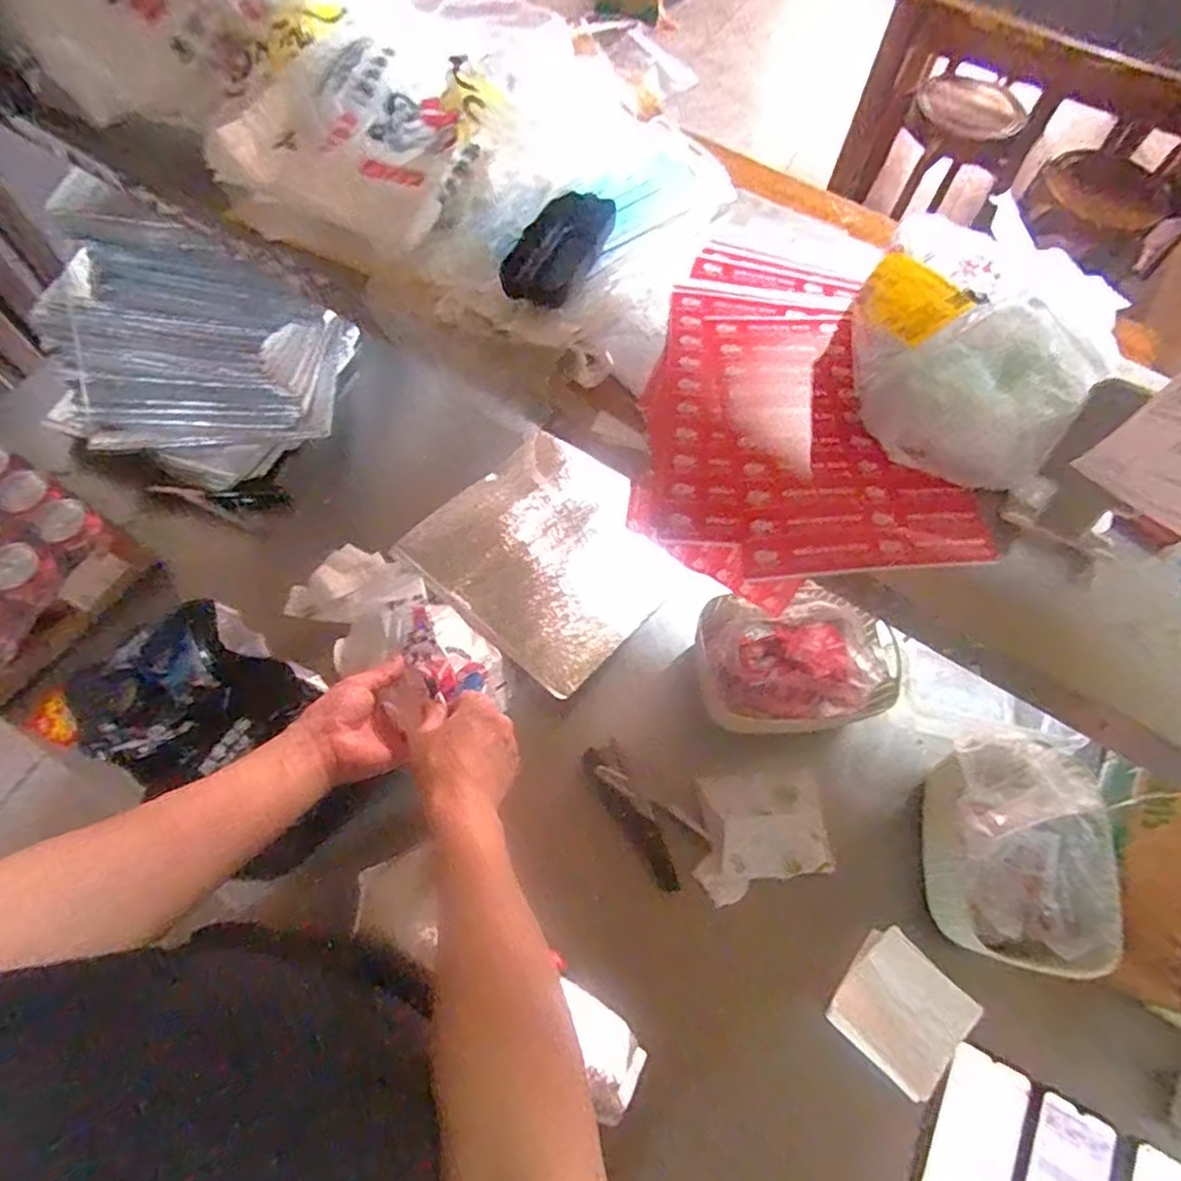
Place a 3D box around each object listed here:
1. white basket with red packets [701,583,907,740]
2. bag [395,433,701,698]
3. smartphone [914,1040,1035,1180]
[{"bbox_3d":[0.230,0.081,0.769,0.222,0.103,0.156,-11,66,-7],"label":"white basket with red packets"},{"bbox_3d":[-0.046,-0.049,0.868,0.292,0.037,0.283,39,70,15],"label":"bag"},{"bbox_3d":[0.359,0.525,0.634,0.079,0.008,0.163,28,67,11],"label":"smartphone"}]

